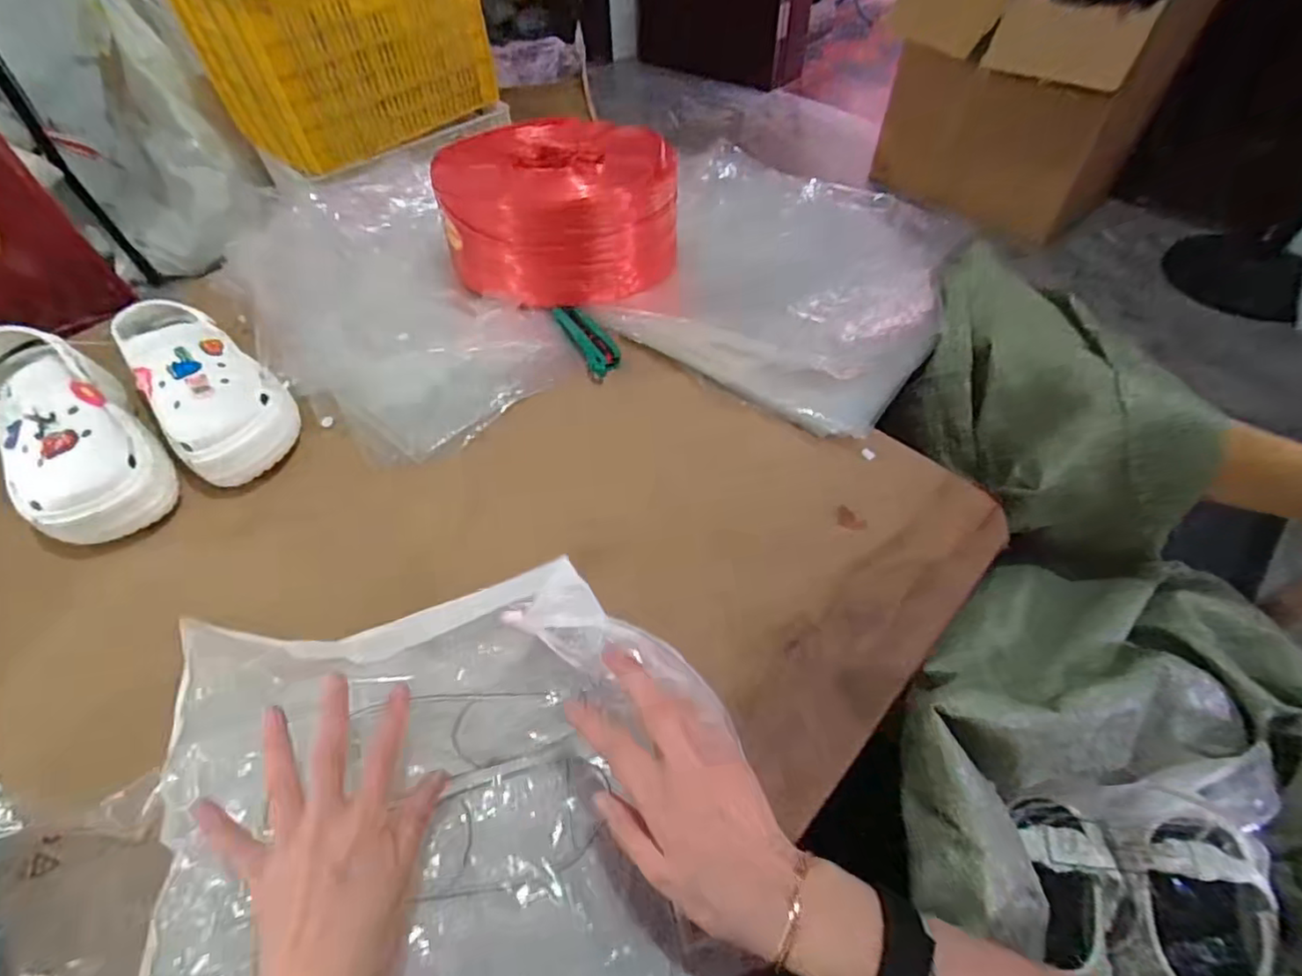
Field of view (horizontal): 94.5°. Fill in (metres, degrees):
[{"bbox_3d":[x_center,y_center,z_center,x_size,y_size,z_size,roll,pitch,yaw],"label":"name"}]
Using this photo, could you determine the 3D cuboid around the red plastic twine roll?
[{"bbox_3d":[-0.117,-0.339,0.736,0.259,0.124,0.219,-27,57,-18],"label":"red plastic twine roll"}]

